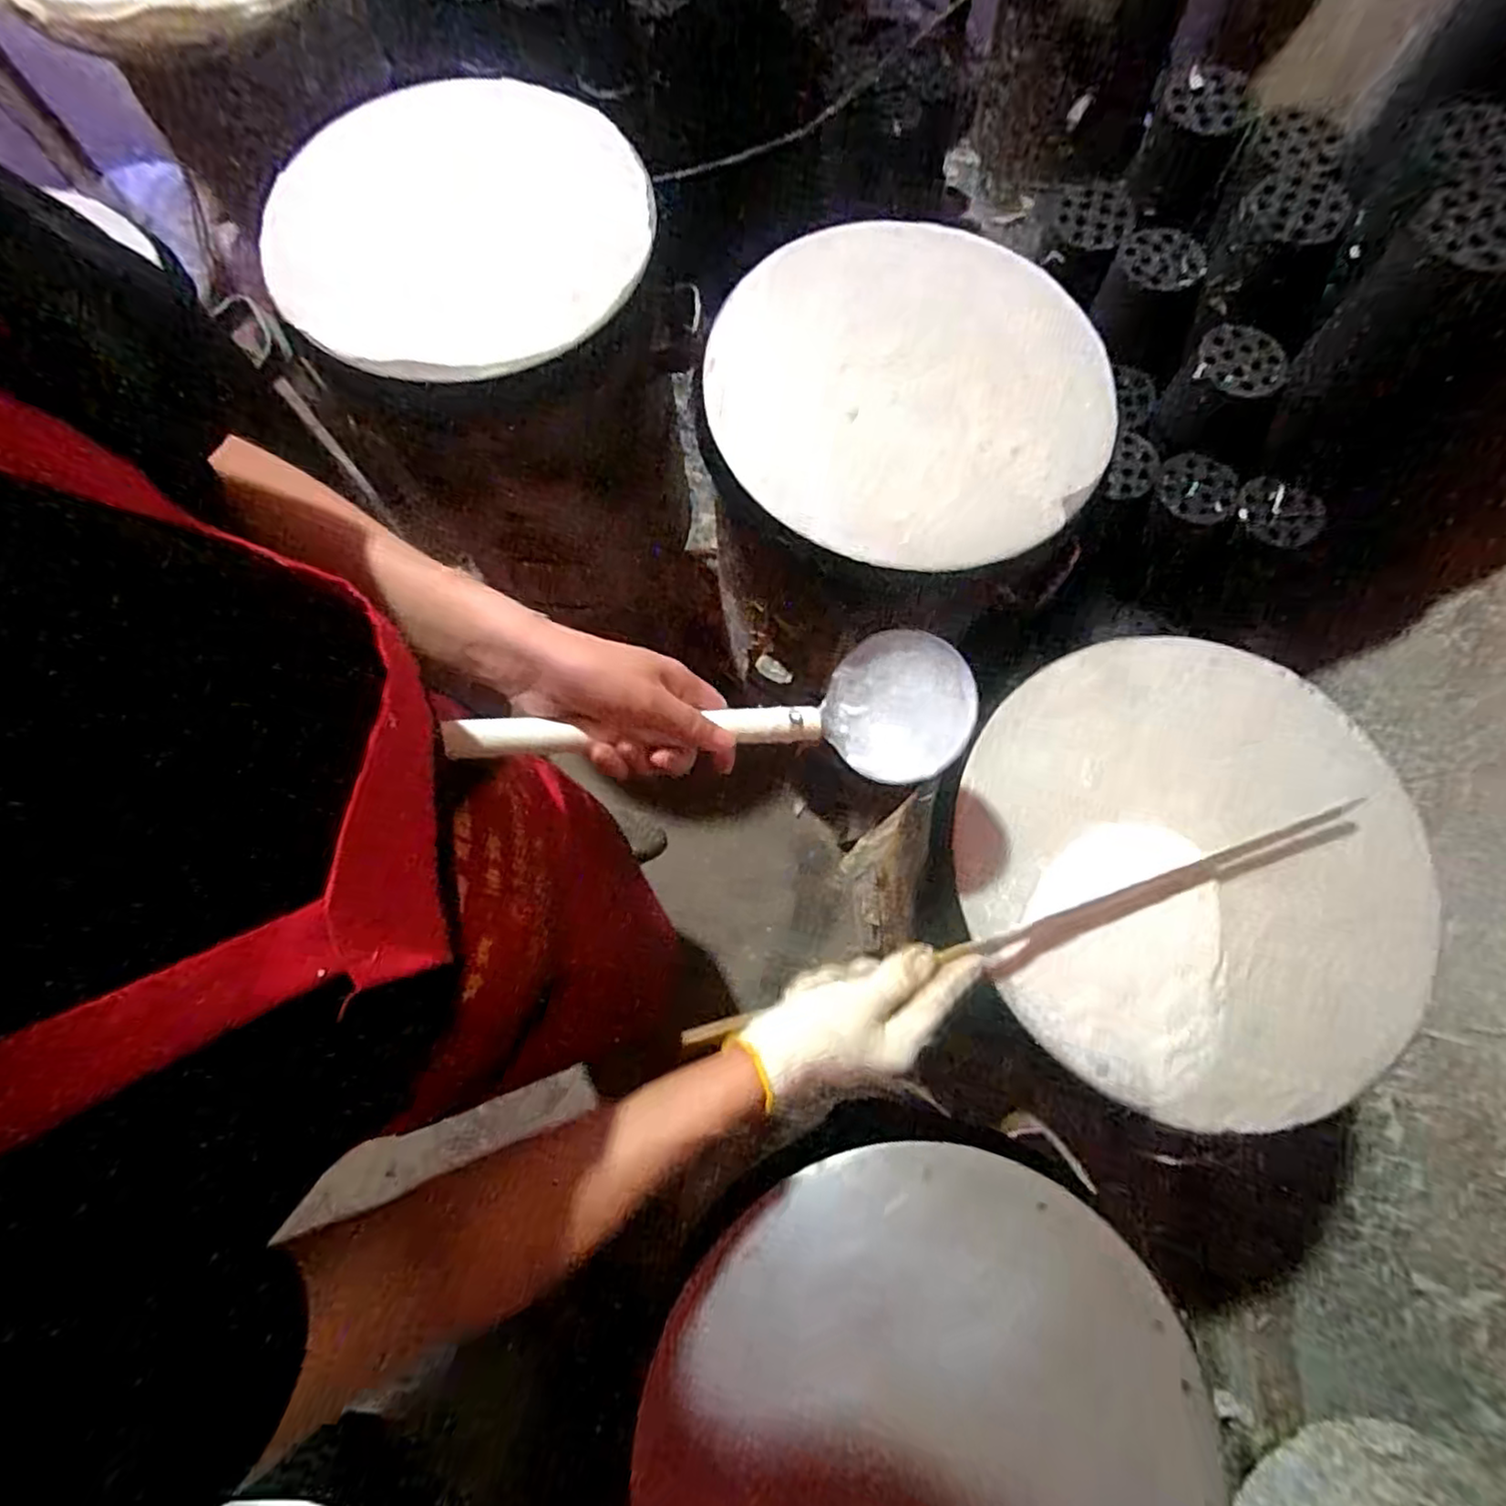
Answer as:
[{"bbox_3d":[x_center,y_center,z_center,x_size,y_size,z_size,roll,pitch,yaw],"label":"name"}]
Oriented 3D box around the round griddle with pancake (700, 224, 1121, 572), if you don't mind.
[{"bbox_3d":[0.148,-0.343,0.636,0.358,0.027,0.367,0,75,-1],"label":"round griddle with pancake"}]

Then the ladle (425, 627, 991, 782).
[{"bbox_3d":[-0.017,-0.022,0.414,0.302,0.060,0.092,-4,75,-16],"label":"ladle"}]

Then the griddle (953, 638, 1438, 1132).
[{"bbox_3d":[0.340,0.080,0.519,0.350,0.047,0.346,0,75,-1],"label":"griddle"}]

